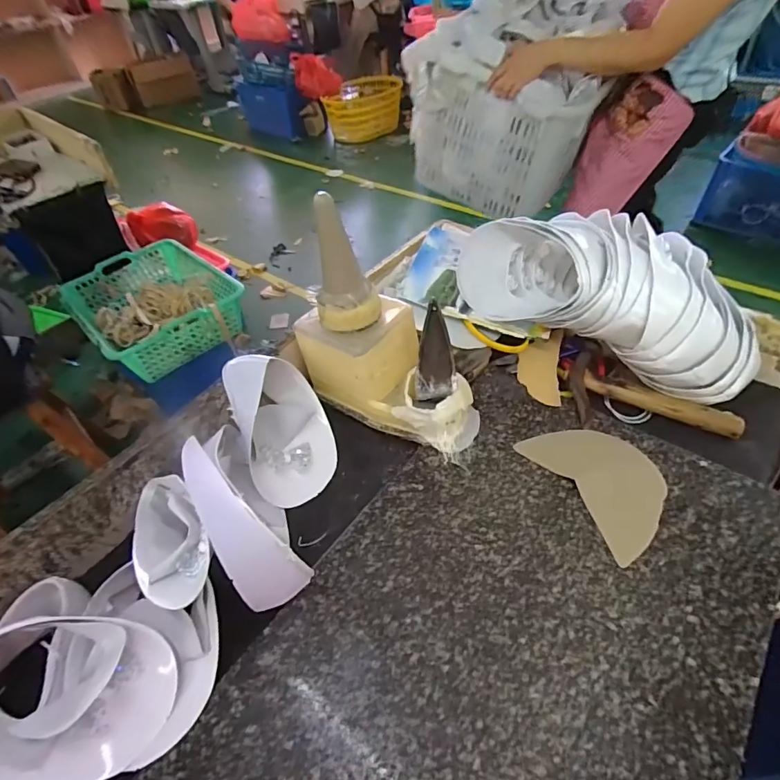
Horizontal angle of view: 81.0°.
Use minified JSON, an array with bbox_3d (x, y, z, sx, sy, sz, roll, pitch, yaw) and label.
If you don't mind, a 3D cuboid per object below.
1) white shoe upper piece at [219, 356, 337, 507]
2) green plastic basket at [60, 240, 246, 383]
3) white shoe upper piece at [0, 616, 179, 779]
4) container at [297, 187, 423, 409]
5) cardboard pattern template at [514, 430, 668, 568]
[{"bbox_3d":[-0.129,0.047,0.541,0.069,0.115,0.175,-17,85,27],"label":"white shoe upper piece"},{"bbox_3d":[-0.596,-0.205,1.163,0.327,0.127,0.436,-38,54,-26],"label":"green plastic basket"},{"bbox_3d":[-0.270,0.244,0.361,0.166,0.068,0.116,2,48,9],"label":"white shoe upper piece"},{"bbox_3d":[-0.041,-0.090,0.520,0.124,0.215,0.110,29,57,29],"label":"container"},{"bbox_3d":[0.228,0.092,0.488,0.105,0.006,0.153,-25,50,-16],"label":"cardboard pattern template"}]

